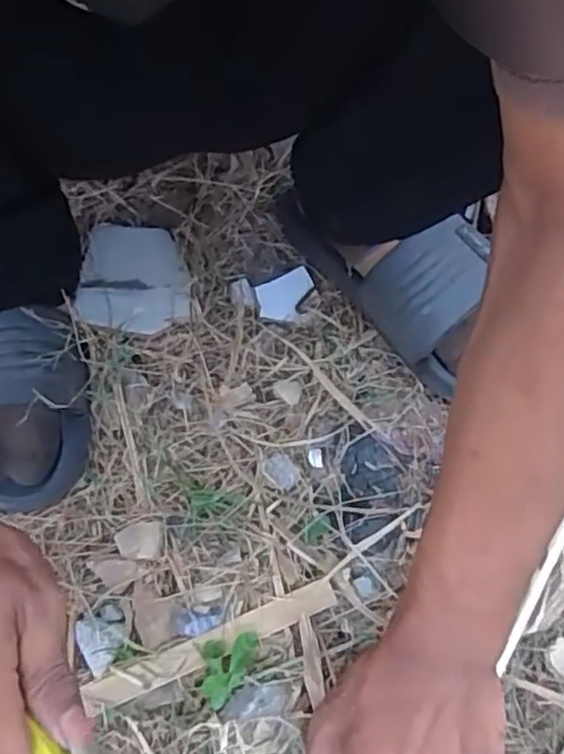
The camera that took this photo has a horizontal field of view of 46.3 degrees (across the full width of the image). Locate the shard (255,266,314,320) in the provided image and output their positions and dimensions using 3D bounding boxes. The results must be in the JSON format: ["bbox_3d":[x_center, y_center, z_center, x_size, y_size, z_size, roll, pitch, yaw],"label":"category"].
[{"bbox_3d":[0.004,-0.067,0.537,0.051,0.006,0.037,-31,63,-12],"label":"shard"}]

